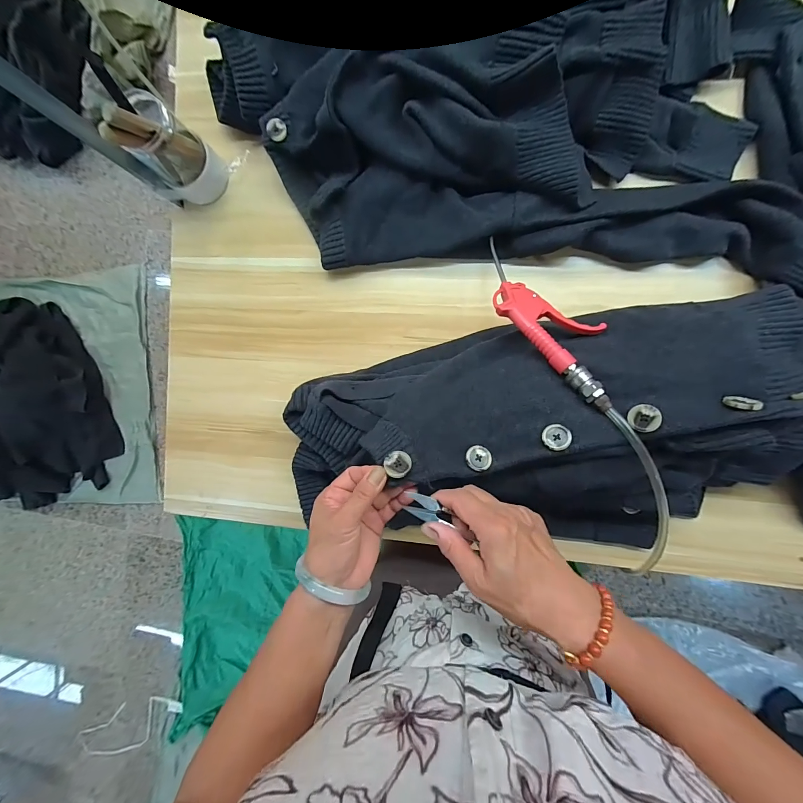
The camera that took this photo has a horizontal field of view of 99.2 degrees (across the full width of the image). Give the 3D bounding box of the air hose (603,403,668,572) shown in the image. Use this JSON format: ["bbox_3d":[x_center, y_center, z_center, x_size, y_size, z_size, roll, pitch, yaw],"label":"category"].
[{"bbox_3d":[0.264,0.124,0.376,0.008,0.053,0.268,-33,119,-16],"label":"air hose"}]

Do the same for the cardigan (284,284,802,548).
[{"bbox_3d":[0.159,0.039,0.386,0.643,0.164,0.270,-3,91,10],"label":"cardigan"}]

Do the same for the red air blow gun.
[{"bbox_3d":[0.162,-0.100,0.390,0.088,0.019,0.242,-30,70,-21],"label":"red air blow gun"}]

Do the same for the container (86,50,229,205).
[{"bbox_3d":[-0.318,-0.340,0.455,0.079,0.144,0.087,44,98,4],"label":"container"}]

